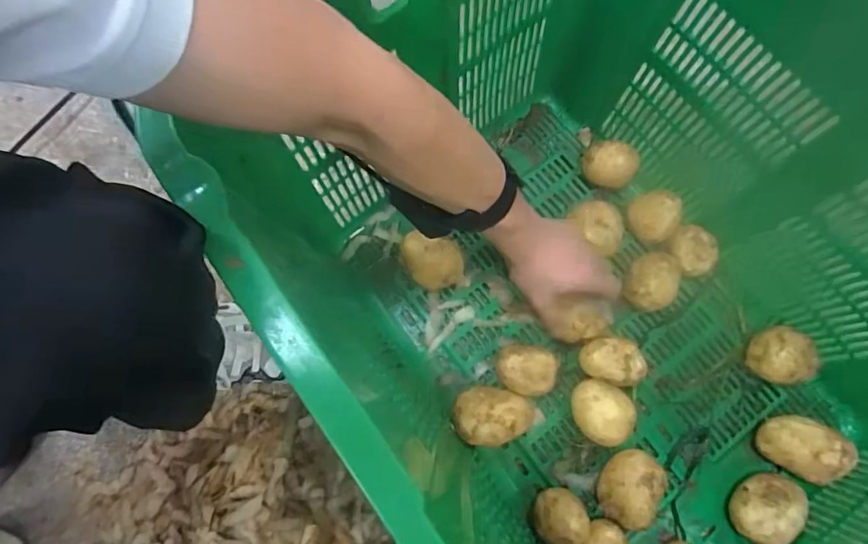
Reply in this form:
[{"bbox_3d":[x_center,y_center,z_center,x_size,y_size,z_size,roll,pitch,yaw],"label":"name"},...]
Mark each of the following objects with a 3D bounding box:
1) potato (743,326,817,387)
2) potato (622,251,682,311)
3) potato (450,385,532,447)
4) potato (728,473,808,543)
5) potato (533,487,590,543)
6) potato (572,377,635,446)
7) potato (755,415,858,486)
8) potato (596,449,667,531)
[{"bbox_3d":[0.390,0.096,0.548,0.059,0.060,0.061,0,77,2],"label":"potato"},{"bbox_3d":[0.262,0.011,0.579,0.056,0.057,0.069,29,79,8],"label":"potato"},{"bbox_3d":[0.068,0.167,0.554,0.088,0.056,0.061,4,77,3],"label":"potato"},{"bbox_3d":[0.355,0.252,0.517,0.074,0.061,0.056,-36,78,-6],"label":"potato"},{"bbox_3d":[0.138,0.266,0.521,0.051,0.061,0.050,0,77,2],"label":"potato"},{"bbox_3d":[0.191,0.162,0.551,0.066,0.053,0.067,0,77,2],"label":"potato"},{"bbox_3d":[0.404,0.192,0.525,0.083,0.060,0.064,32,80,9],"label":"potato"},{"bbox_3d":[0.213,0.236,0.528,0.057,0.059,0.078,28,79,8],"label":"potato"}]

